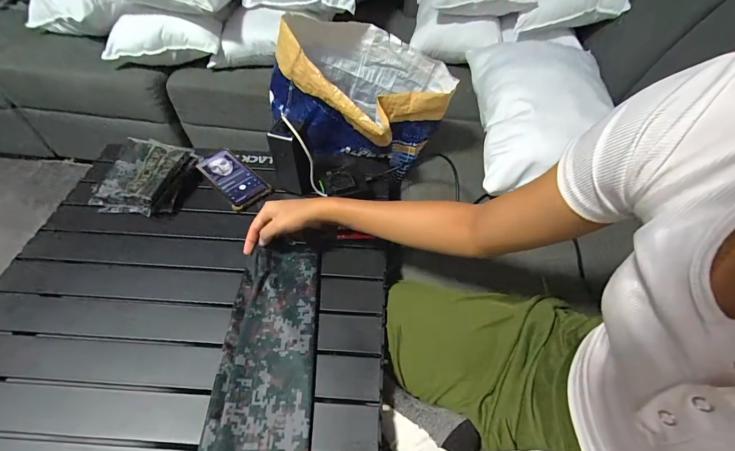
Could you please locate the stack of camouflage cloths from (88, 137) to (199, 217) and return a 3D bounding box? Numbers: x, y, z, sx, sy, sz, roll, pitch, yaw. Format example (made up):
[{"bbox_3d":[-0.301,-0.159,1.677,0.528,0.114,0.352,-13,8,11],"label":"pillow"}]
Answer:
[{"bbox_3d":[-0.399,-0.090,0.624,0.137,0.061,0.159,10,52,8],"label":"stack of camouflage cloths"}]

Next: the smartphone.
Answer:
[{"bbox_3d":[-0.258,-0.092,0.656,0.074,0.017,0.160,-36,60,-25],"label":"smartphone"}]

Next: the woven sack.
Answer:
[{"bbox_3d":[-0.007,-0.258,0.680,0.294,0.226,0.229,26,56,19],"label":"woven sack"}]

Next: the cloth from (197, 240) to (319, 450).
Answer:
[{"bbox_3d":[-0.130,0.216,0.409,0.124,0.024,0.451,-1,52,-1],"label":"cloth"}]

